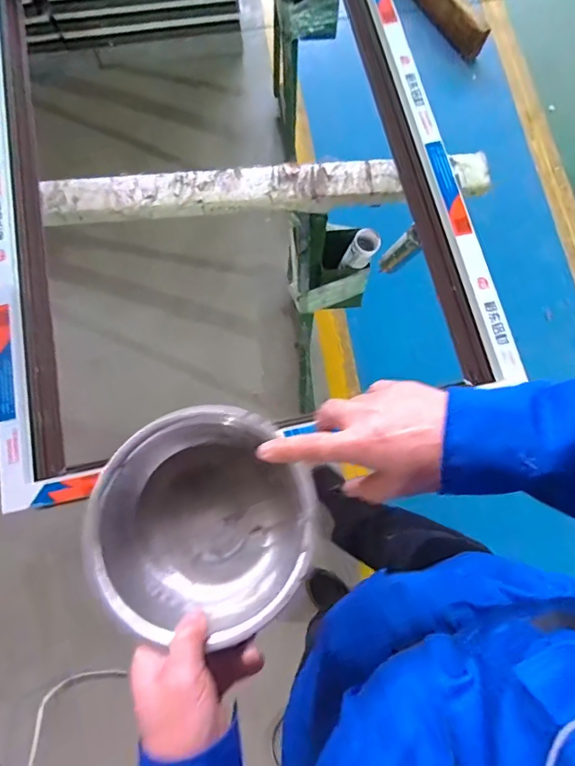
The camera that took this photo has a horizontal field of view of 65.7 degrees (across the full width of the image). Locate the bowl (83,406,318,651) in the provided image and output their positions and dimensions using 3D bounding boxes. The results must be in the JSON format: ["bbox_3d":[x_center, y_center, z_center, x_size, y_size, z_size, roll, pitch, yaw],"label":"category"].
[{"bbox_3d":[-0.071,0.130,0.426,0.184,0.088,0.174,0,76,1],"label":"bowl"}]

